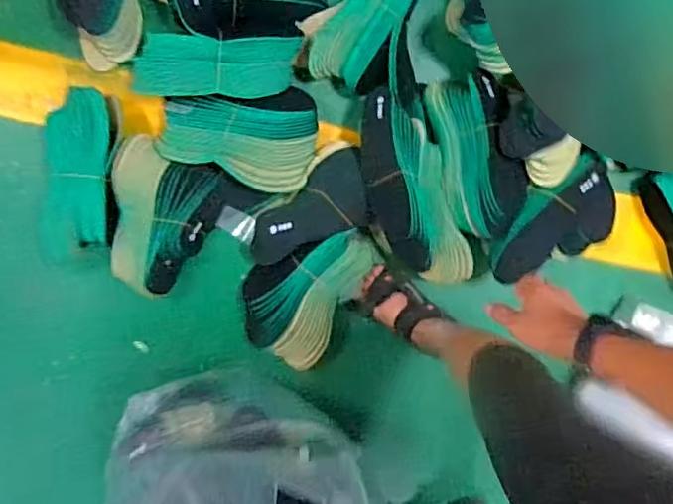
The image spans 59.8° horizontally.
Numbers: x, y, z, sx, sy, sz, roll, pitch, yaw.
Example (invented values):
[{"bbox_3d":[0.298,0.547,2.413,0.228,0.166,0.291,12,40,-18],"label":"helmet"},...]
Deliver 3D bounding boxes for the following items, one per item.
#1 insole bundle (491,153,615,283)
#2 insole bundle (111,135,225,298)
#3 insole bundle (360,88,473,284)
[{"bbox_3d":[0.384,-0.043,1.019,0.252,0.082,0.162,-36,98,0],"label":"insole bundle"},{"bbox_3d":[-0.312,-0.051,1.020,0.179,0.078,0.251,22,94,-7],"label":"insole bundle"},{"bbox_3d":[0.125,-0.101,1.003,0.130,0.101,0.351,-21,98,-2],"label":"insole bundle"}]

